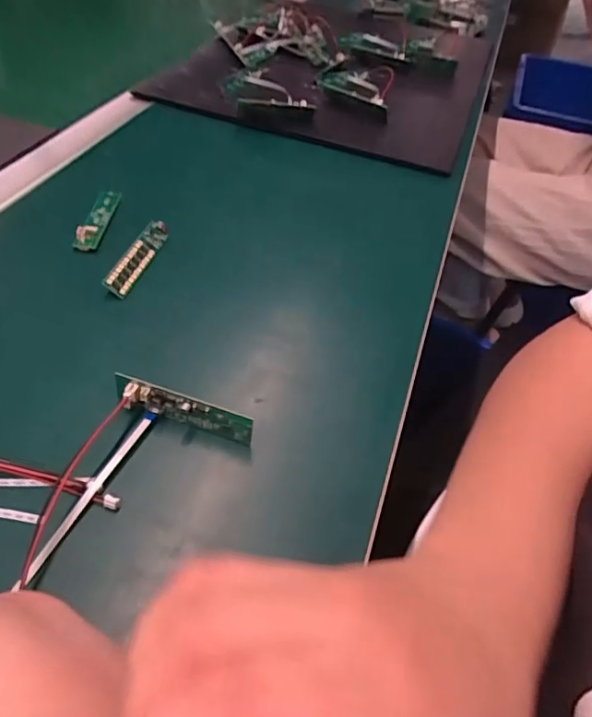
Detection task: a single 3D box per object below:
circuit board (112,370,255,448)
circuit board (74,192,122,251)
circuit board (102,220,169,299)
[{"bbox_3d":[-0.063,0.031,0.302,0.080,0.024,0.012,14,47,6],"label":"circuit board"},{"bbox_3d":[-0.160,-0.116,0.433,0.016,0.010,0.084,4,47,-3],"label":"circuit board"},{"bbox_3d":[-0.118,-0.079,0.405,0.018,0.006,0.086,38,44,-19],"label":"circuit board"}]

